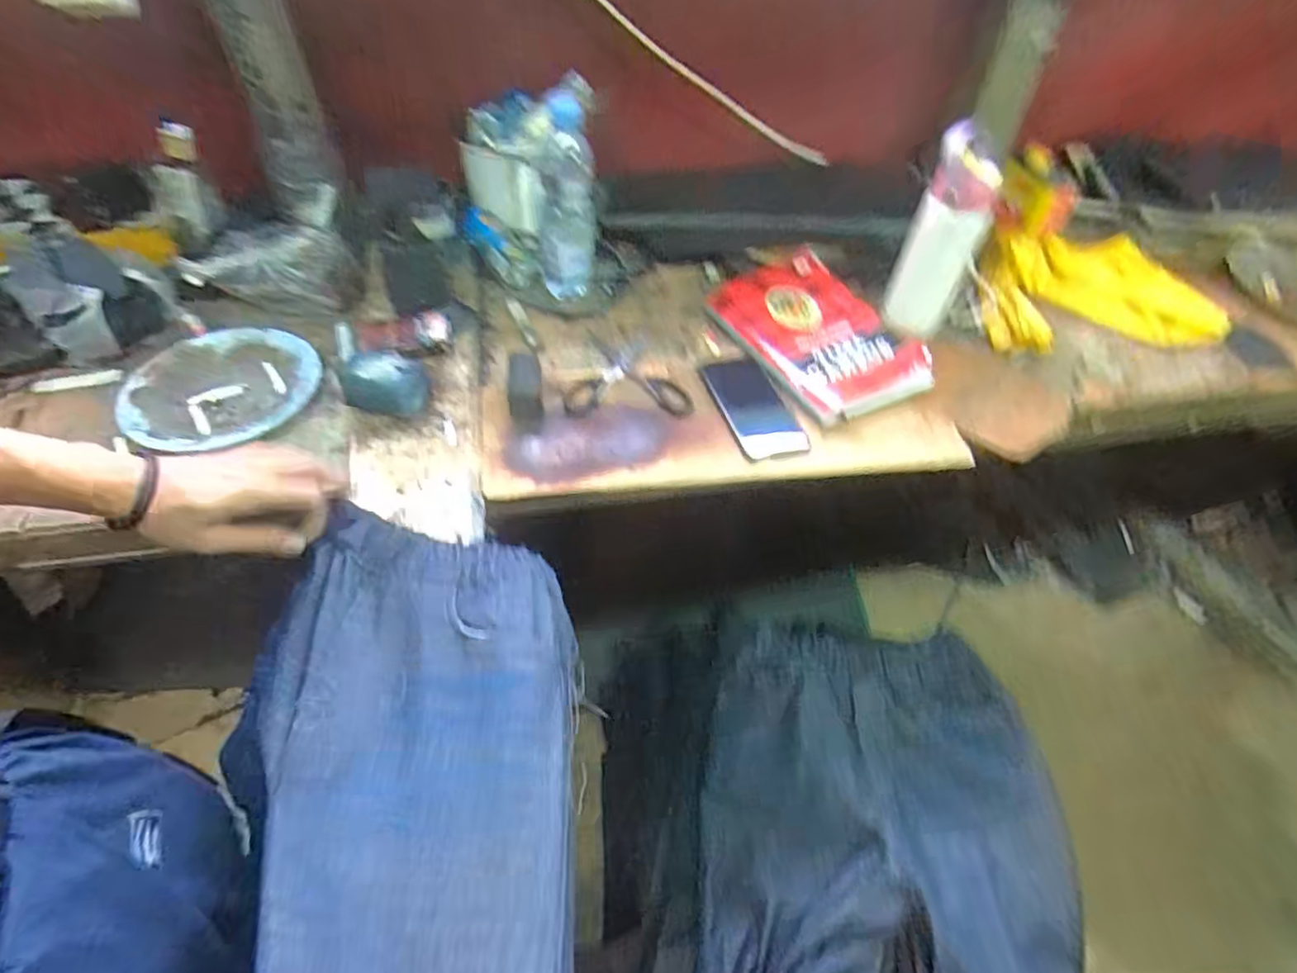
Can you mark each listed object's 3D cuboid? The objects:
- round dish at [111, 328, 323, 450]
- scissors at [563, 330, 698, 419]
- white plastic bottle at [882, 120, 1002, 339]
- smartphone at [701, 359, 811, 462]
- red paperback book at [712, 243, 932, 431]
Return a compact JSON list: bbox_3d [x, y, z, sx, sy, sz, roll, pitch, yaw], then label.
[{"bbox_3d":[-0.472,-0.110,0.726,0.187,0.027,0.159,-6,52,-9],"label":"round dish"},{"bbox_3d":[-0.022,-0.132,0.785,0.148,0.014,0.127,2,51,-2],"label":"scissors"},{"bbox_3d":[0.372,-0.310,0.828,0.085,0.246,0.081,18,52,10],"label":"white plastic bottle"},{"bbox_3d":[0.123,-0.094,0.765,0.074,0.016,0.167,-16,51,-8],"label":"smartphone"},{"bbox_3d":[0.213,-0.199,0.835,0.178,0.034,0.261,-22,56,-20],"label":"red paperback book"}]

